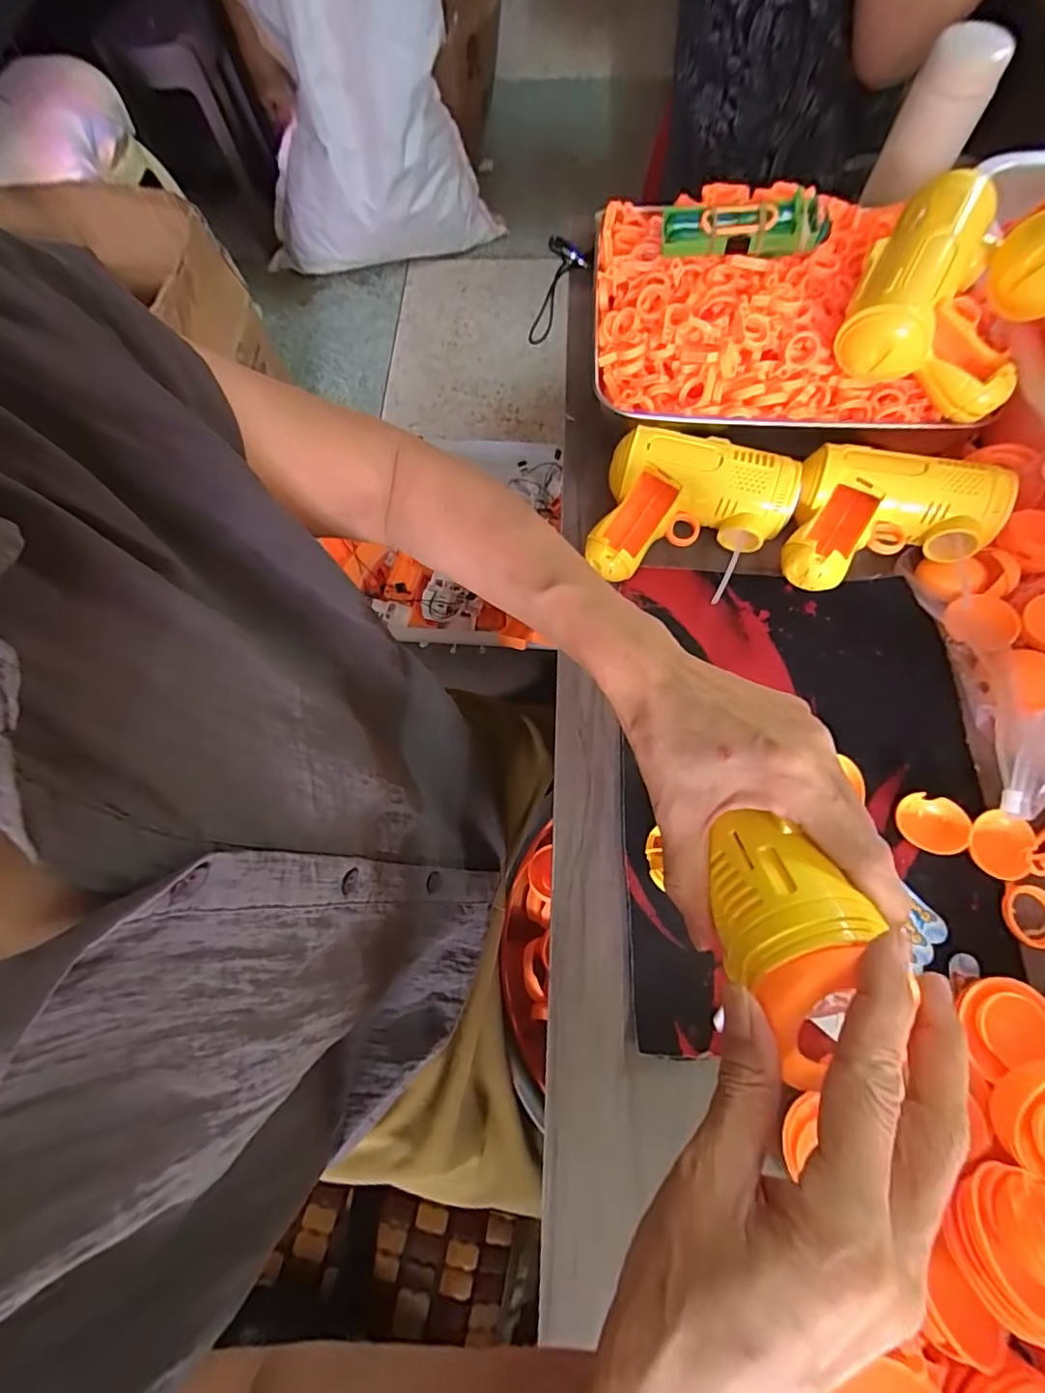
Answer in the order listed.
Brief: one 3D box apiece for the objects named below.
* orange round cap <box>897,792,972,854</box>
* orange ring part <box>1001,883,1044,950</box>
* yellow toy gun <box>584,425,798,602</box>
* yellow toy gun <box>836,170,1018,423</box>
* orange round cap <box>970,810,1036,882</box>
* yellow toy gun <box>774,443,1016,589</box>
[{"bbox_3d":[0.259,0.081,0.346,0.039,0.009,0.034,16,72,8],"label":"orange round cap"},{"bbox_3d":[0.311,0.133,0.332,0.035,0.004,0.035,0,70,2],"label":"orange ring part"},{"bbox_3d":[0.126,-0.135,0.405,0.136,0.045,0.116,17,72,8],"label":"yellow toy gun"},{"bbox_3d":[0.297,-0.276,0.383,0.120,0.073,0.124,27,74,11],"label":"yellow toy gun"},{"bbox_3d":[0.297,0.092,0.342,0.035,0.010,0.042,29,74,12],"label":"orange round cap"},{"bbox_3d":[0.258,-0.120,0.383,0.131,0.043,0.108,14,72,7],"label":"yellow toy gun"}]

